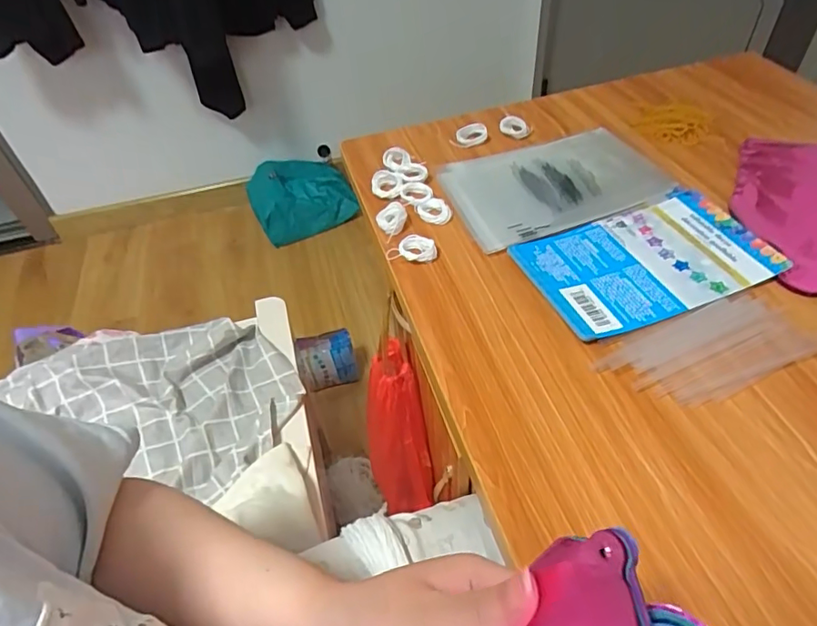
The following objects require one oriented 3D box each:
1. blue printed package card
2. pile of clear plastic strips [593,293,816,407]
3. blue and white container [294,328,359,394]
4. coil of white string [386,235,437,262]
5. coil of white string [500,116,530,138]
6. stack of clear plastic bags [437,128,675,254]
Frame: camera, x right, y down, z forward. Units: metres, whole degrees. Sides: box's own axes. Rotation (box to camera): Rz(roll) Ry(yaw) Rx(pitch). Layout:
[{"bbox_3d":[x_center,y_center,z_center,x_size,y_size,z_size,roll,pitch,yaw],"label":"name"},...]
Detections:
[{"bbox_3d":[0.196,-0.044,0.438,0.190,0.008,0.118,-18,49,-12],"label":"blue printed package card"},{"bbox_3d":[0.216,0.027,0.376,0.151,0.007,0.065,-20,49,-13],"label":"pile of clear plastic strips"},{"bbox_3d":[-0.200,0.114,1.289,0.137,0.120,0.083,-14,48,-7],"label":"blue and white container"},{"bbox_3d":[0.003,-0.057,0.470,0.043,0.011,0.028,-1,48,4],"label":"coil of white string"},{"bbox_3d":[0.121,-0.211,0.597,0.033,0.014,0.017,27,55,26],"label":"coil of white string"},{"bbox_3d":[0.140,-0.130,0.520,0.195,0.008,0.139,-15,48,-9],"label":"stack of clear plastic bags"}]

